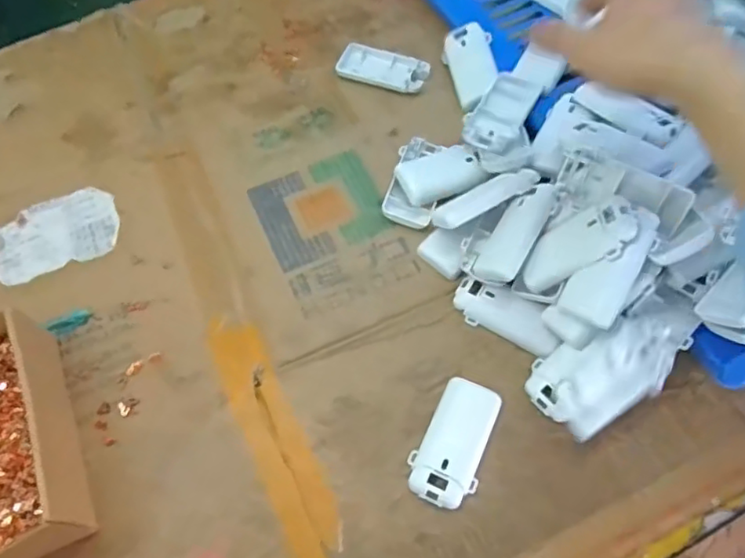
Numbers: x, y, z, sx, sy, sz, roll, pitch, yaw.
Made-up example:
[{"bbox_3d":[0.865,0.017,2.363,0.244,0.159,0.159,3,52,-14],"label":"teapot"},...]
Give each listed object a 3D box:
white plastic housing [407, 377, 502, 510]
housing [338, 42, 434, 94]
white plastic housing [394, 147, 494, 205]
[{"bbox_3d":[0.062,0.123,0.448,0.048,0.010,0.094,19,65,11],"label":"white plastic housing"},{"bbox_3d":[0.013,-0.228,0.636,0.096,0.008,0.051,18,65,11],"label":"housing"},{"bbox_3d":[0.061,-0.096,0.541,0.072,0.010,0.050,-24,64,-10],"label":"white plastic housing"}]

